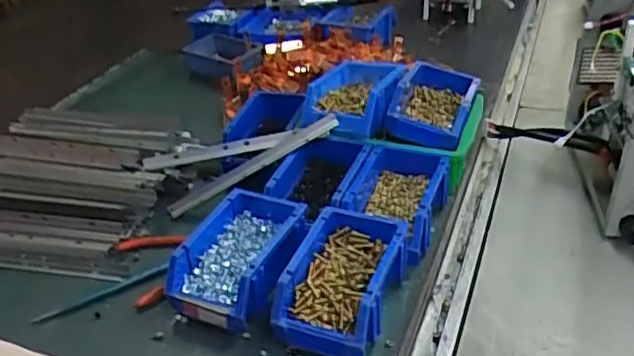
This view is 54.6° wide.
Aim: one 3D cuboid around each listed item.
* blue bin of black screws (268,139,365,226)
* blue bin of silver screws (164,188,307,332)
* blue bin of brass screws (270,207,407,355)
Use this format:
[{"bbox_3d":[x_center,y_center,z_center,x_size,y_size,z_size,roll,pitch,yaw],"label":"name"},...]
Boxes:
[{"bbox_3d":[0.002,0.008,0.808,0.112,0.059,0.134,5,37,11],"label":"blue bin of black screws"},{"bbox_3d":[-0.089,0.094,0.711,0.123,0.073,0.169,10,38,18],"label":"blue bin of silver screws"},{"bbox_3d":[0.028,0.111,0.670,0.104,0.070,0.163,11,38,19],"label":"blue bin of brass screws"}]

